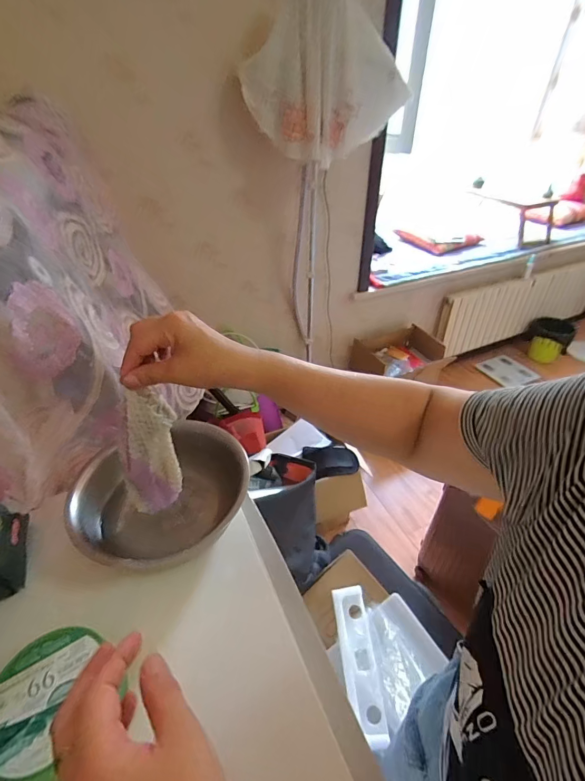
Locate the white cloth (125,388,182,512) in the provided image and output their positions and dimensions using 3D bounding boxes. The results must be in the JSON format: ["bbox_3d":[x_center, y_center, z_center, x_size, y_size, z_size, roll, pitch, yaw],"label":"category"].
[{"bbox_3d":[-0.153,0.073,0.403,0.052,0.170,0.019,-8,34,-23],"label":"white cloth"}]

